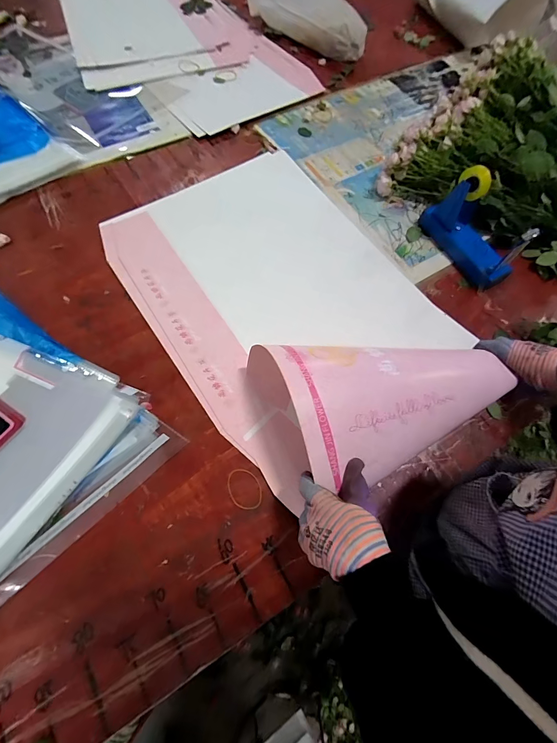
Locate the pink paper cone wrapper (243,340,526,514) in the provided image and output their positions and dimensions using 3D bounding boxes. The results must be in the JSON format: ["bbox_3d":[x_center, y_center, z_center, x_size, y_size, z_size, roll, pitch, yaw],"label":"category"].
[{"bbox_3d":[0.166,0.040,0.472,0.416,0.126,0.198,-16,66,-10],"label":"pink paper cone wrapper"}]

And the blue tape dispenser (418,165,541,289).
[{"bbox_3d":[0.377,-0.276,0.609,0.071,0.130,0.201,-26,71,-13],"label":"blue tape dispenser"}]

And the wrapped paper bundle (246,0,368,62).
[{"bbox_3d":[0.085,-1.054,0.943,0.207,0.102,0.415,-42,75,-18],"label":"wrapped paper bundle"}]

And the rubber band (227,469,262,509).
[{"bbox_3d":[-0.049,0.170,0.471,0.046,0.004,0.059,-13,68,-8],"label":"rubber band"}]

